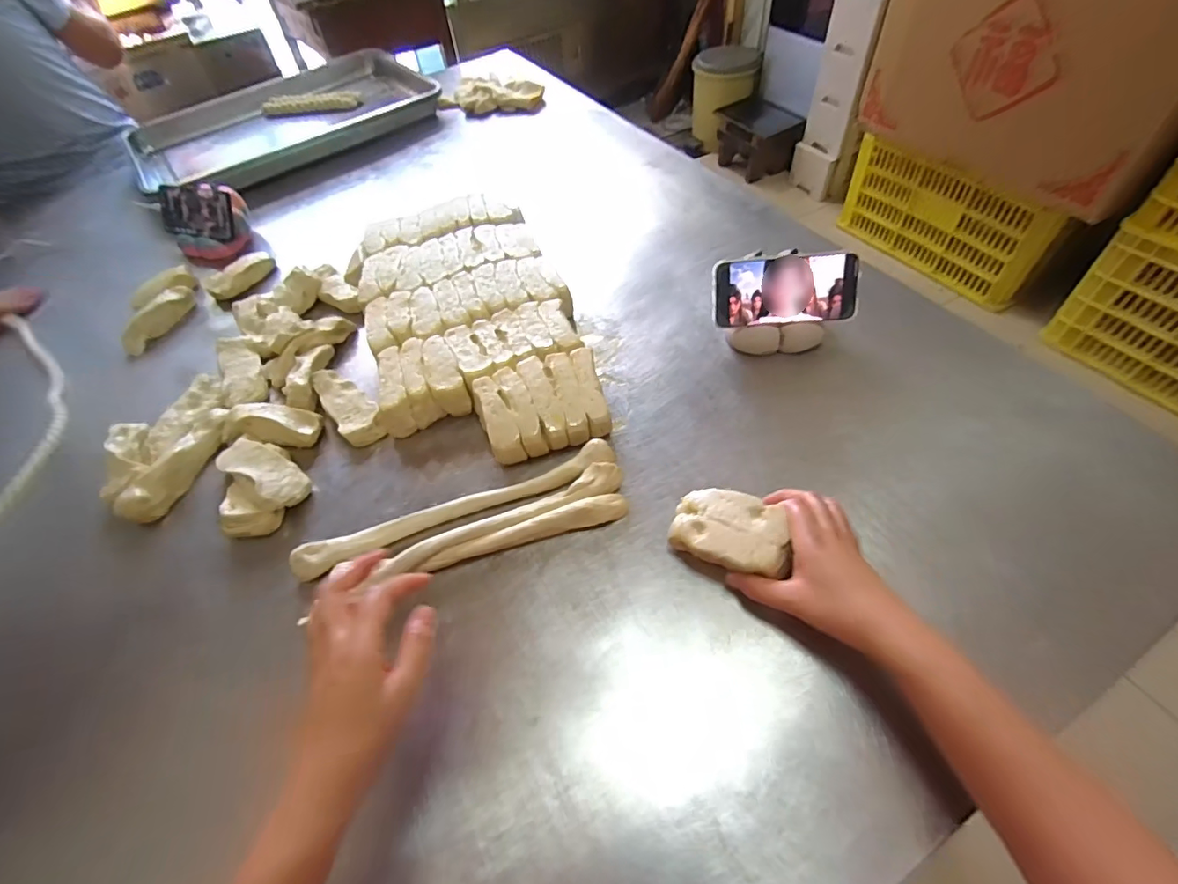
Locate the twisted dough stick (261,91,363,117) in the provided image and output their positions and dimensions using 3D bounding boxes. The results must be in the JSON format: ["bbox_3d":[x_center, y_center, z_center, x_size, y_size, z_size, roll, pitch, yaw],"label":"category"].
[{"bbox_3d":[-0.586,-0.719,1.109,0.202,0.033,0.023,-7,53,-4],"label":"twisted dough stick"}]

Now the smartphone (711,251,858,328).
[{"bbox_3d":[0.214,-0.166,0.572,0.153,0.073,0.010,-3,14,3],"label":"smartphone"}]

